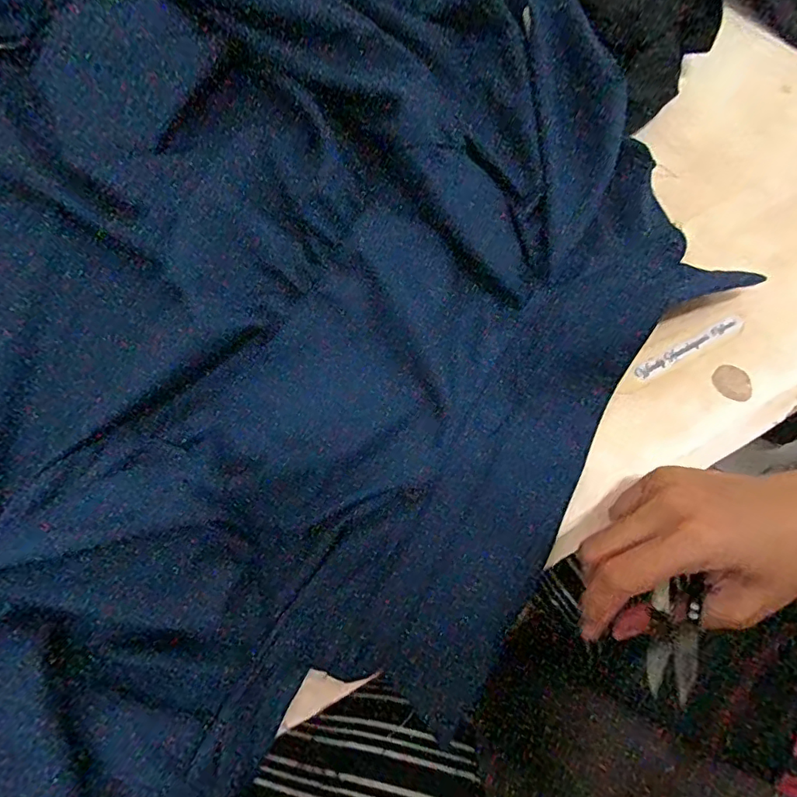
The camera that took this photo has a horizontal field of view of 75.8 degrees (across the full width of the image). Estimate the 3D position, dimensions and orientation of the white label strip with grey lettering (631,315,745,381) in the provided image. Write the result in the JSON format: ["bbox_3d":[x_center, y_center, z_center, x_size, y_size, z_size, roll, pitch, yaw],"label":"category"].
[{"bbox_3d":[0.207,-0.036,0.362,0.092,0.004,0.014,-26,70,-9],"label":"white label strip with grey lettering"}]

